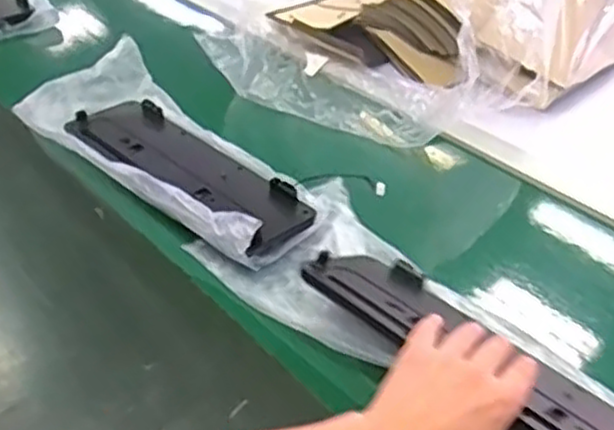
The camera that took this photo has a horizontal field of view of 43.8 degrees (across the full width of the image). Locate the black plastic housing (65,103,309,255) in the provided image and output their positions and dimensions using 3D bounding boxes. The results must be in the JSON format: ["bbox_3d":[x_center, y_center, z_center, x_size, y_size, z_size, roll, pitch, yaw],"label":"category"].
[{"bbox_3d":[-0.145,-0.057,0.871,0.117,0.027,0.365,-29,45,-34],"label":"black plastic housing"}]

